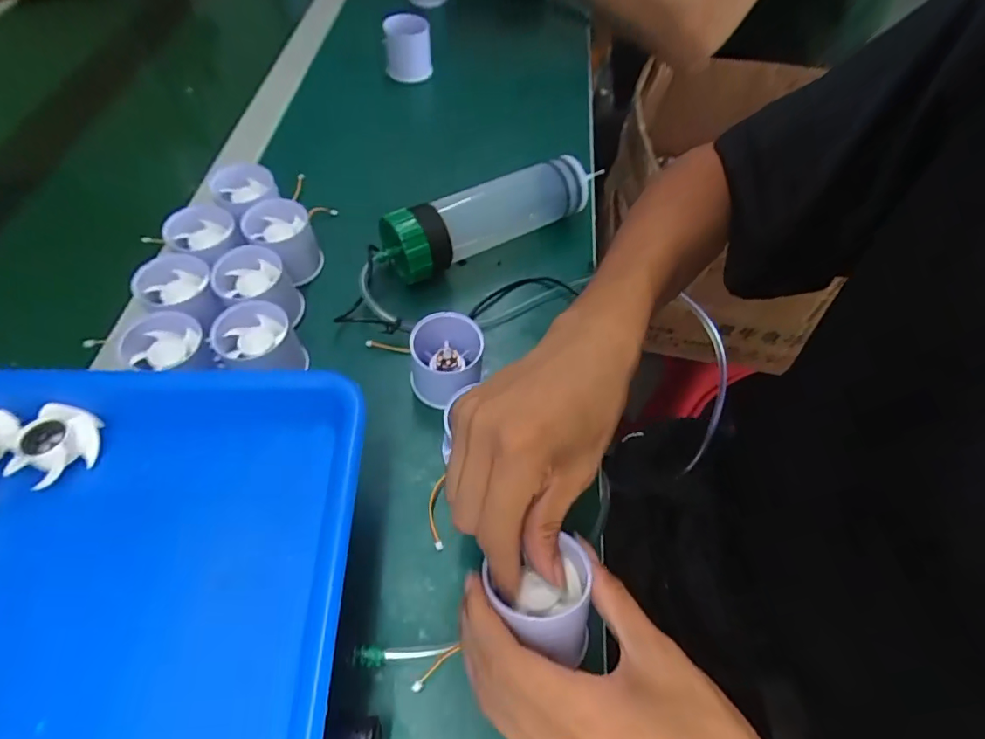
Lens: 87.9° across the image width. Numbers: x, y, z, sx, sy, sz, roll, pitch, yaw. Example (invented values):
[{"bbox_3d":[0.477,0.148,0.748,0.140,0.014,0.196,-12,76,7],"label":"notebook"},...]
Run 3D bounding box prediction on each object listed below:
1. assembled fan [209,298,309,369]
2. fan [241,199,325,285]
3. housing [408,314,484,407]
[{"bbox_3d":[-0.169,-0.015,0.374,0.054,0.048,0.052,-31,63,-20],"label":"assembled fan"},{"bbox_3d":[-0.175,-0.108,0.433,0.059,0.049,0.048,35,63,19],"label":"fan"},{"bbox_3d":[-0.034,-0.011,0.378,0.054,0.055,0.059,-3,57,-4],"label":"housing"}]

